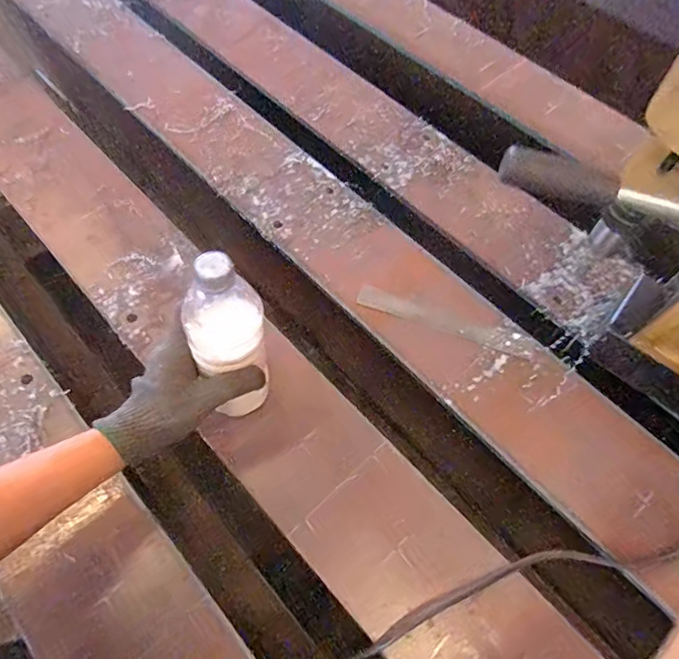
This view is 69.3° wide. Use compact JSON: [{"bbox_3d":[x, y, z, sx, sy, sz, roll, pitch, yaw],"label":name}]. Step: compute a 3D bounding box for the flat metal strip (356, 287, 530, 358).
[{"bbox_3d":[0.135,-0.011,0.648,0.227,0.006,0.029,19,68,12],"label":"flat metal strip"}]

